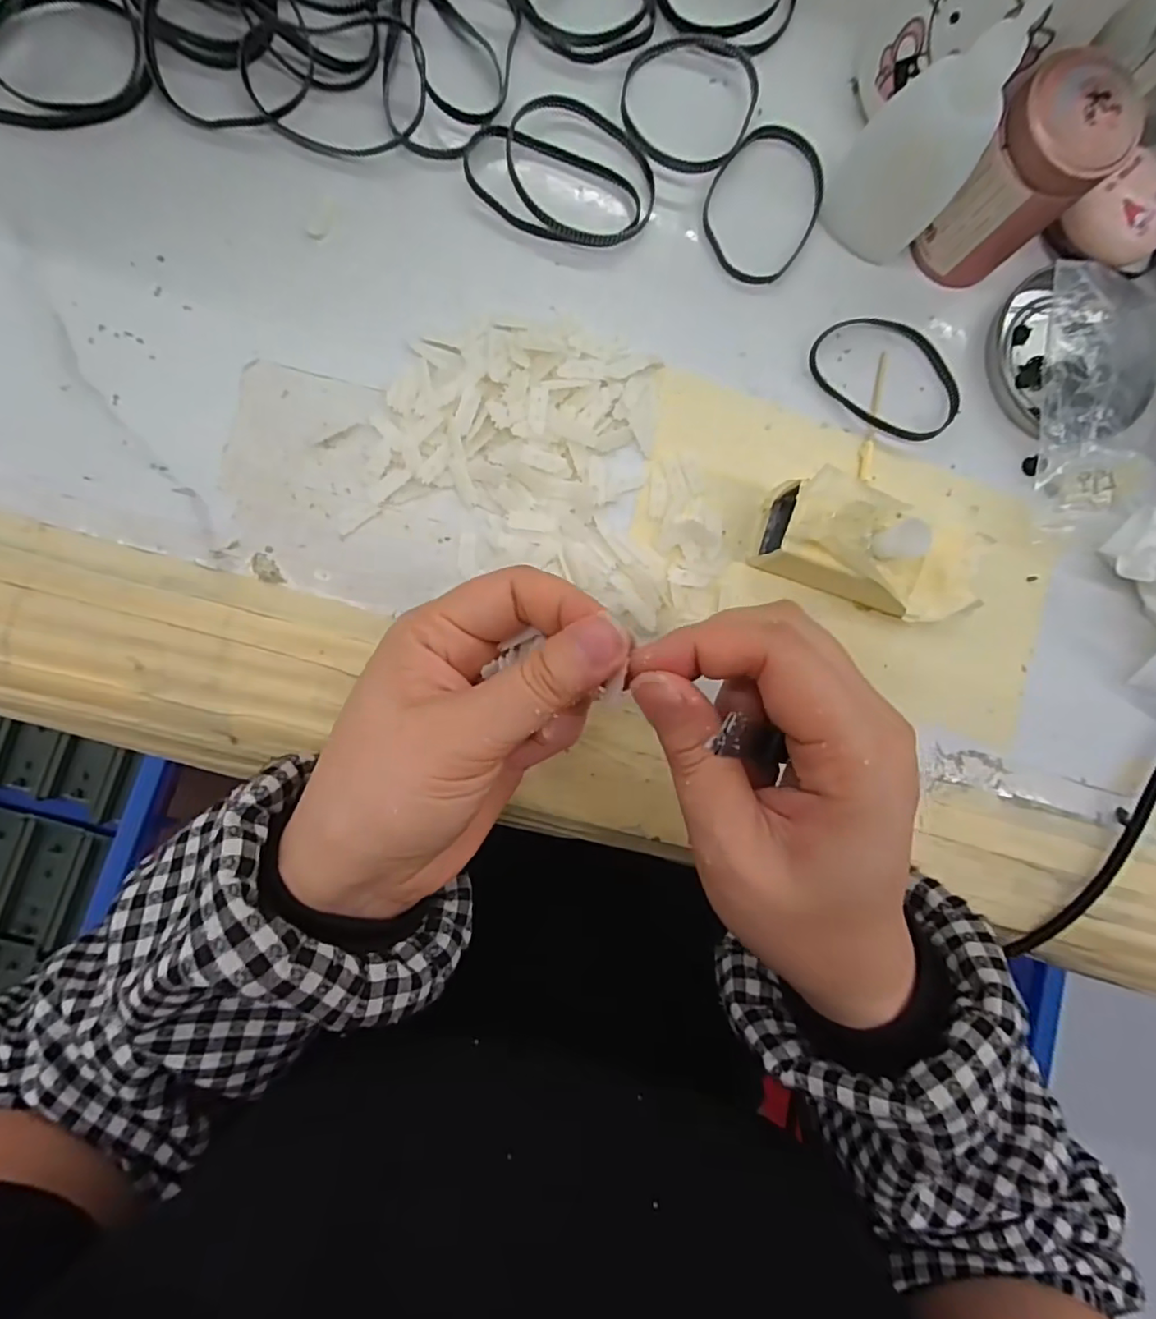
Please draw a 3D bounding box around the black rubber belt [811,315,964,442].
[{"bbox_3d":[0.138,-0.126,0.269,0.070,0.007,0.047,39,86,-5],"label":"black rubber belt"}]

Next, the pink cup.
[{"bbox_3d":[0.174,-0.191,0.243,0.040,0.068,0.044,0,90,-7],"label":"pink cup"}]

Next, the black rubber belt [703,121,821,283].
[{"bbox_3d":[0.081,-0.198,0.262,0.048,0.005,0.066,31,87,-6],"label":"black rubber belt"}]

